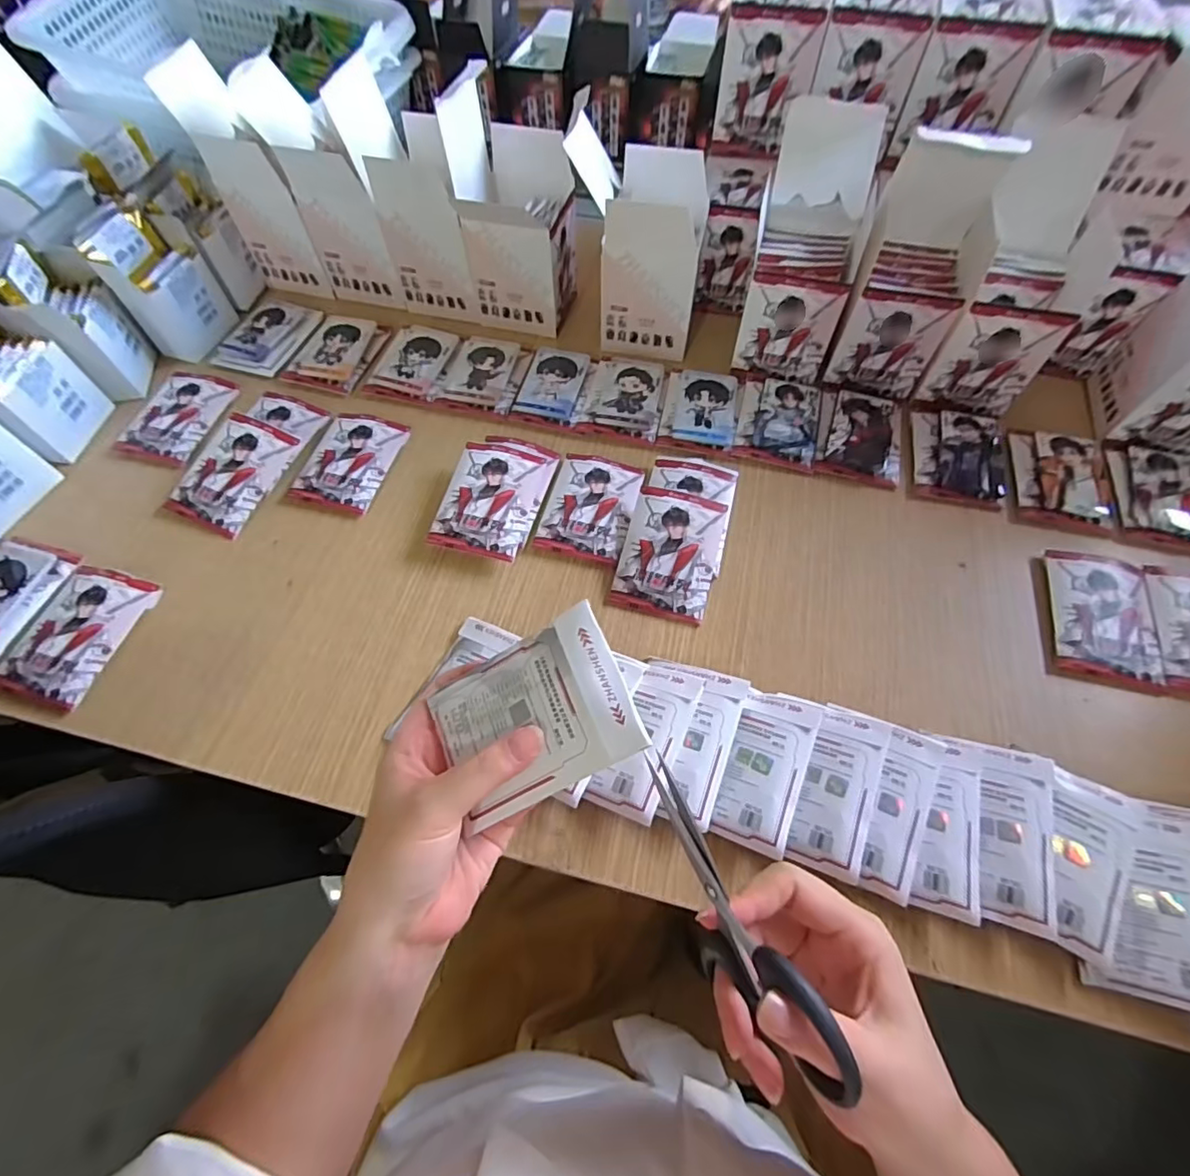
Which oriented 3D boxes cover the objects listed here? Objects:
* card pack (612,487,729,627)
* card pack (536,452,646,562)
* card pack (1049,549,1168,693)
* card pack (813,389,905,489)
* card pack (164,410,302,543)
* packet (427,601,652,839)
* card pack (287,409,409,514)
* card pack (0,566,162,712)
[{"bbox_3d":[0.060,-0.029,0.441,0.071,0.006,0.103,15,75,6],"label":"card pack"},{"bbox_3d":[-0.003,-0.069,0.473,0.070,0.008,0.098,14,63,7],"label":"card pack"},{"bbox_3d":[0.381,0.019,0.420,0.069,0.010,0.111,15,63,7],"label":"card pack"},{"bbox_3d":[0.243,-0.141,0.509,0.075,0.023,0.104,15,63,7],"label":"card pack"},{"bbox_3d":[-0.313,-0.100,0.484,0.070,0.009,0.105,21,74,4],"label":"card pack"},{"bbox_3d":[-0.030,0.061,0.264,0.099,0.006,0.072,-32,66,15],"label":"packet"},{"bbox_3d":[-0.217,-0.115,0.500,0.071,0.009,0.102,14,63,7],"label":"card pack"},{"bbox_3d":[-0.388,0.033,0.418,0.073,0.012,0.104,15,63,7],"label":"card pack"}]

